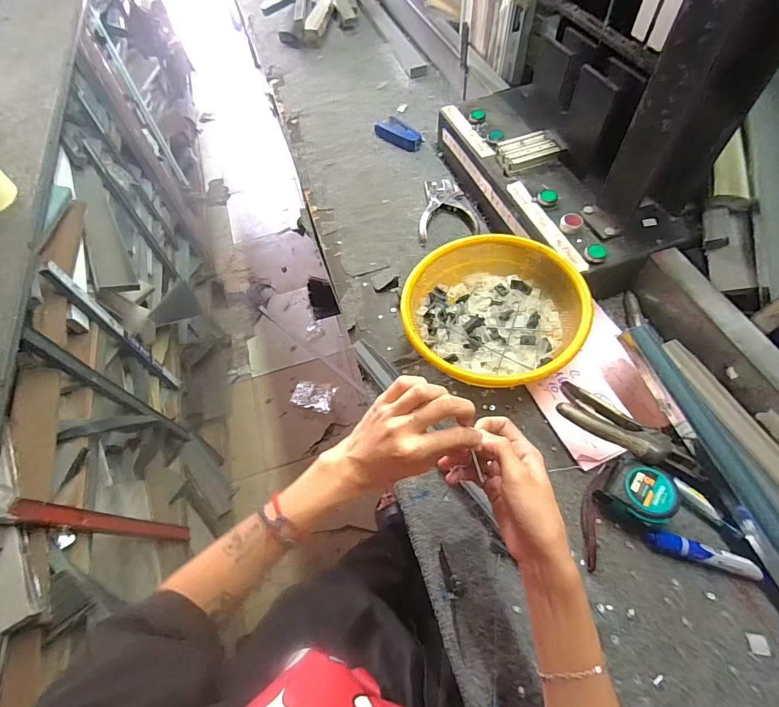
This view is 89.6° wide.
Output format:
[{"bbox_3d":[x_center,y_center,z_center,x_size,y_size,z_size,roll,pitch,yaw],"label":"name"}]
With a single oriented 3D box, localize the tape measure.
[{"bbox_3d":[0.275,0.150,0.433,0.063,0.042,0.061,31,66,19],"label":"tape measure"}]

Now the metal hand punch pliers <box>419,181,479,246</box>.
[{"bbox_3d":[0.097,-0.261,0.703,0.098,0.020,0.146,-5,60,1],"label":"metal hand punch pliers"}]

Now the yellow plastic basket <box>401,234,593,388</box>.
[{"bbox_3d":[0.135,-0.052,0.537,0.223,0.091,0.227,-2,60,3],"label":"yellow plastic basket"}]

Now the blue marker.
[{"bbox_3d":[0.324,0.208,0.407,0.105,0.012,0.020,16,62,12],"label":"blue marker"}]

